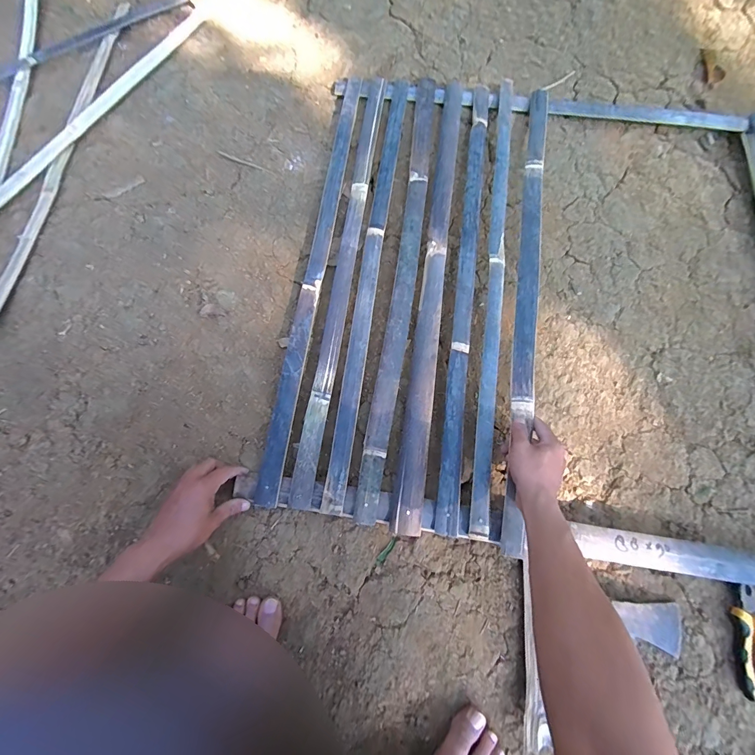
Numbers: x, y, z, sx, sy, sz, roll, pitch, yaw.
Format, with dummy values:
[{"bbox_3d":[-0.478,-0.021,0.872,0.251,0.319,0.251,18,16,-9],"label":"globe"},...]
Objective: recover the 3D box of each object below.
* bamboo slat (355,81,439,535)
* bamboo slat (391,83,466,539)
[{"bbox_3d":[0.052,-0.206,0.638,0.045,0.011,0.866,8,75,2],"label":"bamboo slat"},{"bbox_3d":[0.100,-0.192,0.627,0.046,0.012,0.864,8,75,2],"label":"bamboo slat"}]

